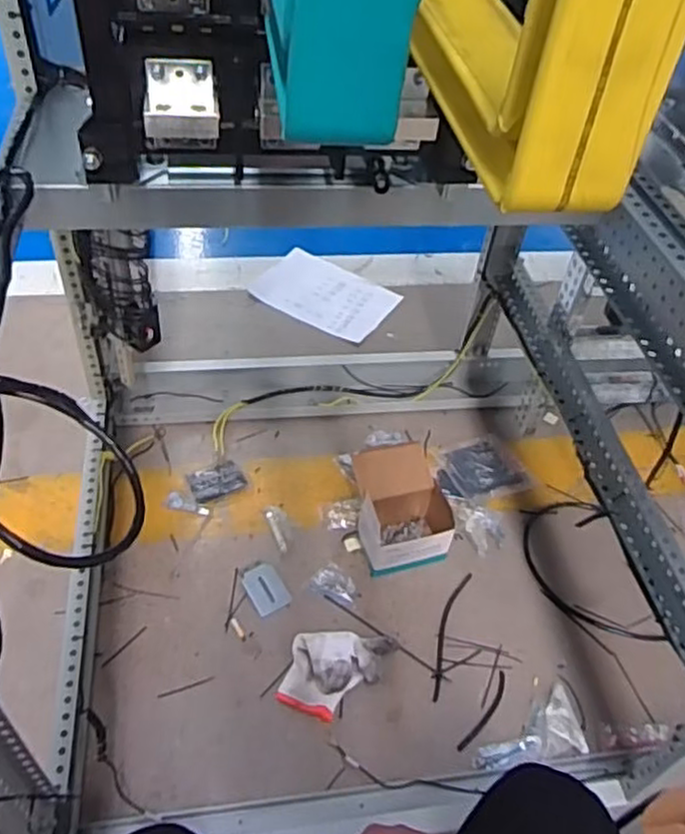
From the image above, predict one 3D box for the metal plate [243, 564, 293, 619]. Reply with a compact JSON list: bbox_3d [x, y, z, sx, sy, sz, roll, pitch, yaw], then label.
[{"bbox_3d":[-0.116,0.259,1.070,0.055,0.005,0.078,-19,52,-23],"label":"metal plate"}]

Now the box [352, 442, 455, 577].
[{"bbox_3d":[0.090,0.146,1.128,0.141,0.119,0.166,-12,50,-18],"label":"box"}]

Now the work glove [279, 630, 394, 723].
[{"bbox_3d":[-0.010,0.354,0.983,0.132,0.023,0.122,16,47,7],"label":"work glove"}]

